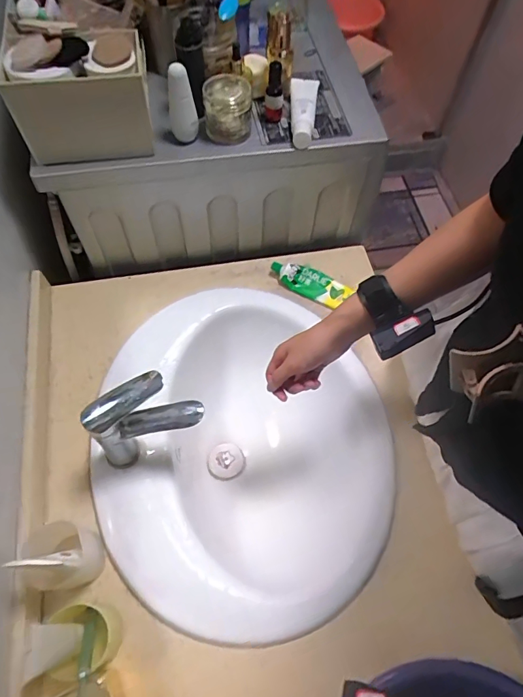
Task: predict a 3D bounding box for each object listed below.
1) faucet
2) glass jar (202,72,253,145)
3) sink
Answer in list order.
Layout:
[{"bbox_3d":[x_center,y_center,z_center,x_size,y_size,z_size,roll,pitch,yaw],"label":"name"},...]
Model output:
[{"bbox_3d":[-0.151,0.105,0.625,0.140,0.179,0.062,-15,64,-10],"label":"faucet"},{"bbox_3d":[-0.052,-0.373,0.699,0.071,0.071,0.072,1,62,-1],"label":"glass jar"},{"bbox_3d":[-0.029,0.167,0.763,0.447,0.201,0.543,-13,64,-9],"label":"sink"}]

